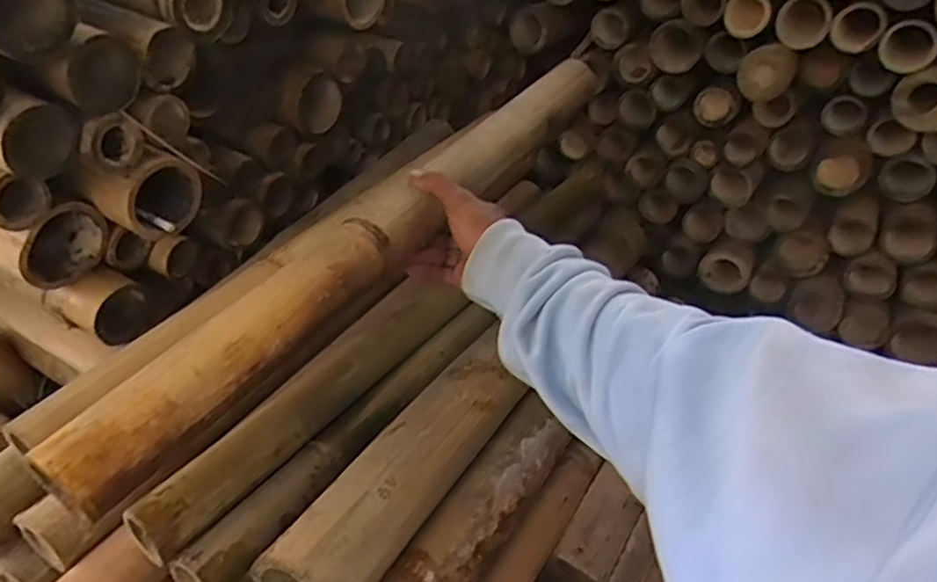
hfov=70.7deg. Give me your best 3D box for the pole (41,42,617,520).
[{"bbox_3d":[-0.061,-0.059,0.572,0.058,0.060,0.634,25,46,22],"label":"pole"}]

